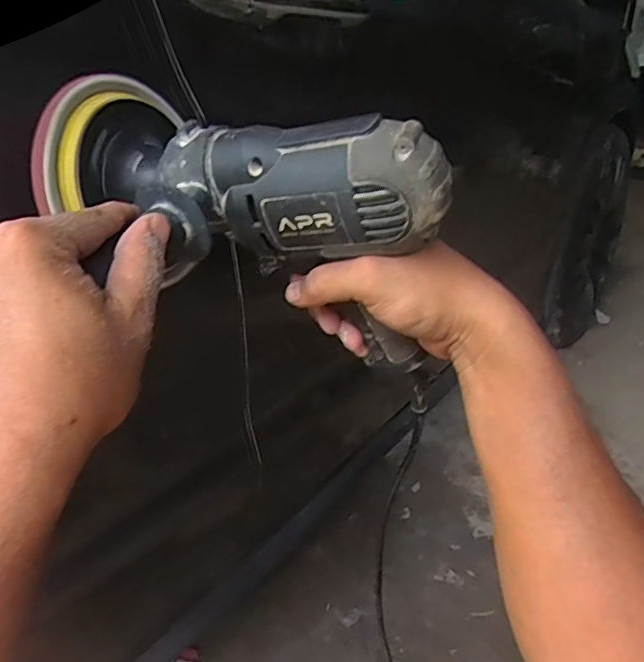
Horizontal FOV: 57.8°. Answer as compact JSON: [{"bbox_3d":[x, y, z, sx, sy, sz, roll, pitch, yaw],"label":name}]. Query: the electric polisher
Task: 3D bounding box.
[{"bbox_3d":[-0.051,-0.072,0.362,0.236,0.152,0.115,17,33,11],"label":"electric polisher"}]

